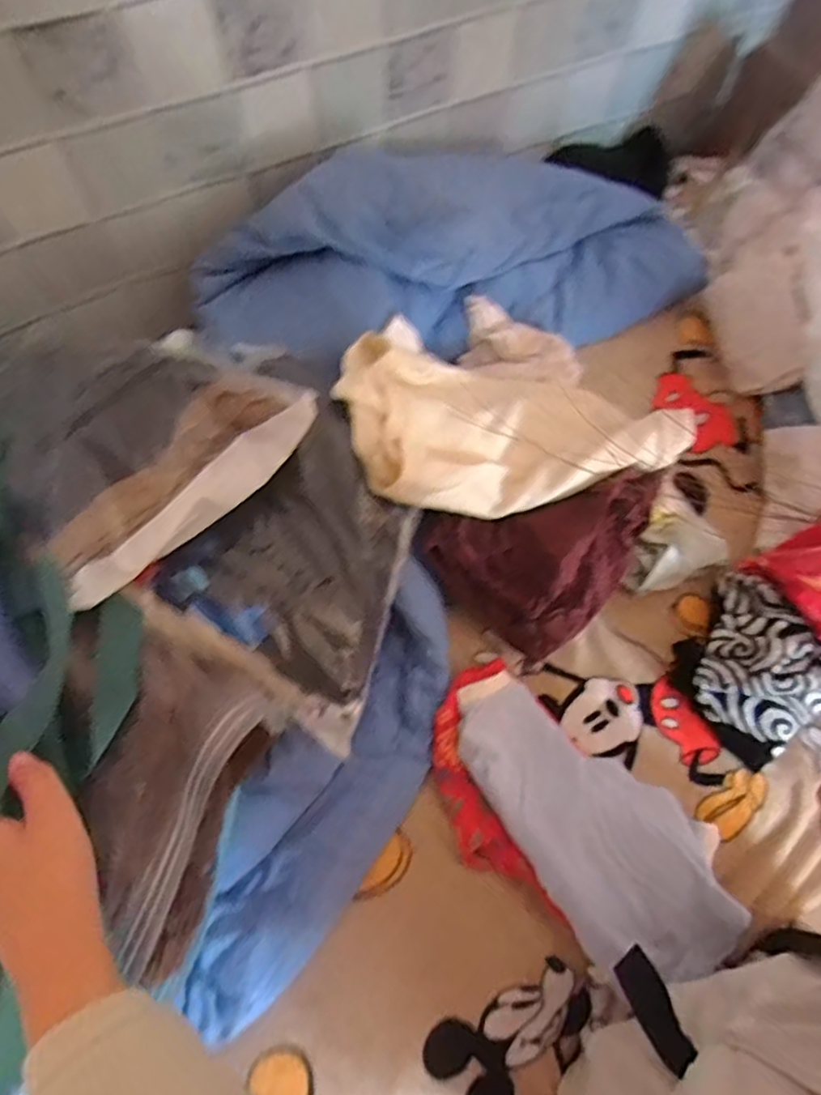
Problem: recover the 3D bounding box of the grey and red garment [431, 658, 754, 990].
[{"bbox_3d":[0.165,0.276,0.625,0.352,0.045,0.170,37,70,15],"label":"grey and red garment"}]

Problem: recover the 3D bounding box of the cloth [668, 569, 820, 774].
[{"bbox_3d":[0.367,0.123,0.681,0.150,0.073,0.165,-36,71,-16],"label":"cloth"}]

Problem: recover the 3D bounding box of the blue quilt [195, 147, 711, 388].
[{"bbox_3d":[0.078,-0.383,0.826,0.662,0.163,0.270,-12,66,-21],"label":"blue quilt"}]

